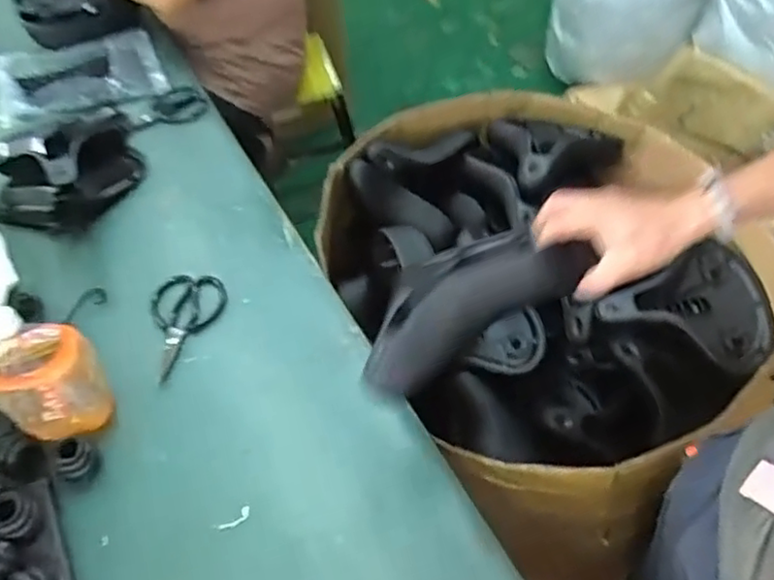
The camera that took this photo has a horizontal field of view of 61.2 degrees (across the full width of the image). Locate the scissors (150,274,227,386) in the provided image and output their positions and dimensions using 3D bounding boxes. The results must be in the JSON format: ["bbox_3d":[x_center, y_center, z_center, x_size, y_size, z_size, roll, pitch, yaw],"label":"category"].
[{"bbox_3d":[-0.278,0.050,0.901,0.097,0.018,0.178,2,53,-7],"label":"scissors"}]

